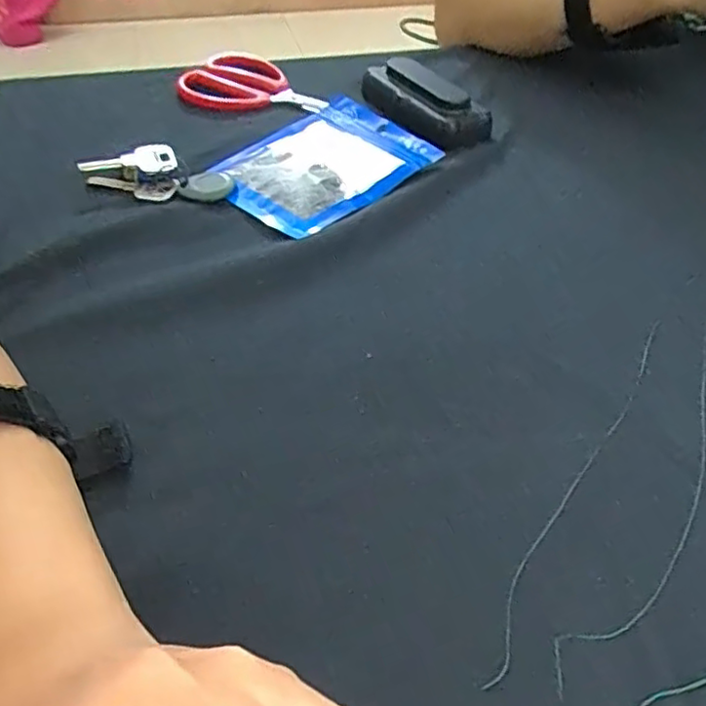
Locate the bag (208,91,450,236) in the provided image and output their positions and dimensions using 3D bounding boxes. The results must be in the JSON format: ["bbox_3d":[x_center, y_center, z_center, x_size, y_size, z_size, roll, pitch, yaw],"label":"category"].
[{"bbox_3d":[-0.020,-0.123,0.420,0.132,0.016,0.095,-33,56,-30],"label":"bag"}]

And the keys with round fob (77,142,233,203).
[{"bbox_3d":[-0.124,-0.114,0.405,0.094,0.016,0.033,14,47,10],"label":"keys with round fob"}]

